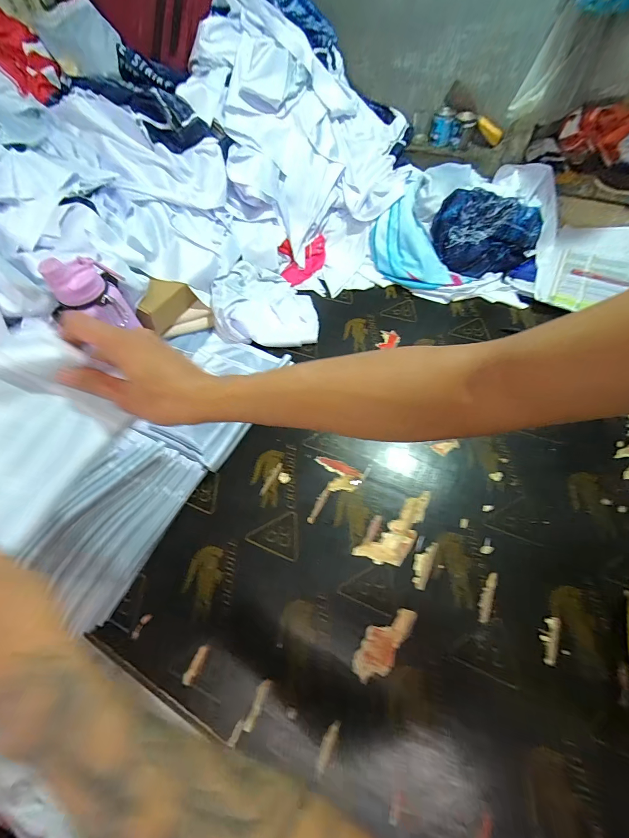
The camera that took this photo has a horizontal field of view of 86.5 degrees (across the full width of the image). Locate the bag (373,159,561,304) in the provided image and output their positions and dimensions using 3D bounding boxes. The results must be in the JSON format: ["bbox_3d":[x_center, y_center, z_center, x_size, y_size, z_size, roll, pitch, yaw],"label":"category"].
[{"bbox_3d":[0.367,-0.460,0.821,0.435,0.094,0.333,10,101,8],"label":"bag"}]

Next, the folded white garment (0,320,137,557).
[{"bbox_3d":[-0.242,0.014,0.259,0.119,0.039,0.171,40,58,-21],"label":"folded white garment"}]

